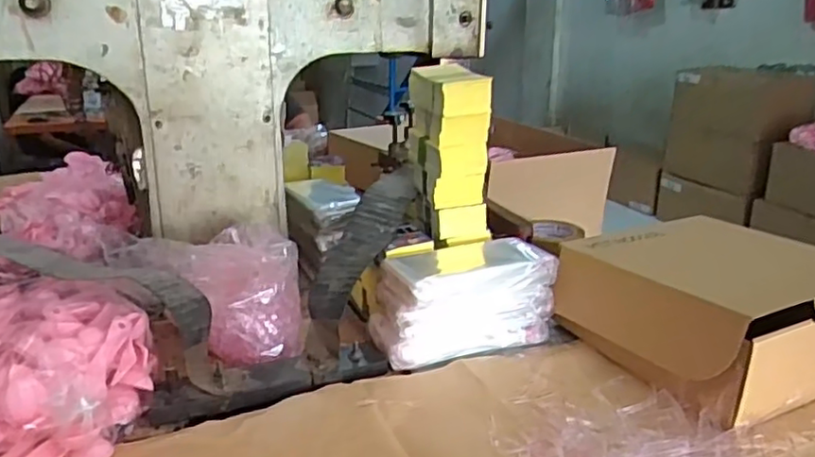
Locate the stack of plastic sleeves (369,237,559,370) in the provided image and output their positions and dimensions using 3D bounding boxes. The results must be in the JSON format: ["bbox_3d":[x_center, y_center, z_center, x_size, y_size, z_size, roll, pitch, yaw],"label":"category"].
[{"bbox_3d":[0.064,0.077,0.738,0.207,0.095,0.100,-8,21,-22],"label":"stack of plastic sleeves"}]

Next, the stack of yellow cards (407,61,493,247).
[{"bbox_3d":[0.051,-0.089,0.773,0.073,0.201,0.091,-6,21,-17],"label":"stack of yellow cards"}]

